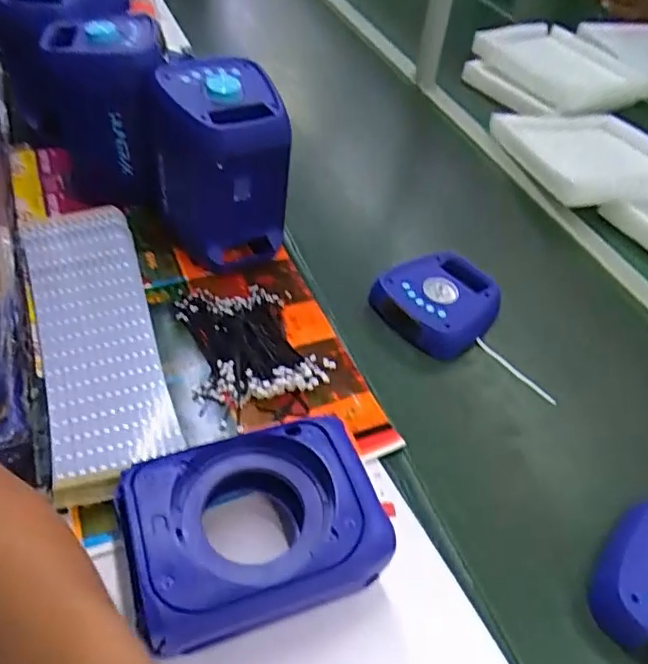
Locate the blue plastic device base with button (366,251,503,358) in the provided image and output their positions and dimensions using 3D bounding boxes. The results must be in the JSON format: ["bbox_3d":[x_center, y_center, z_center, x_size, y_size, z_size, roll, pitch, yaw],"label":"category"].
[{"bbox_3d":[0.172,-0.047,0.872,0.151,0.078,0.151,-27,55,-29],"label":"blue plastic device base with button"}]

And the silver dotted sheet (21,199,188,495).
[{"bbox_3d":[-0.283,0.000,0.731,0.140,0.060,0.424,-13,49,-19],"label":"silver dotted sheet"}]

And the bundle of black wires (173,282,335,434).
[{"bbox_3d":[-0.110,0.006,0.779,0.163,0.025,0.213,-24,54,-27],"label":"bundle of black wires"}]

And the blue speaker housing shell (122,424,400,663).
[{"bbox_3d":[-0.061,0.177,0.545,0.228,0.056,0.167,-13,49,-19],"label":"blue speaker housing shell"}]

